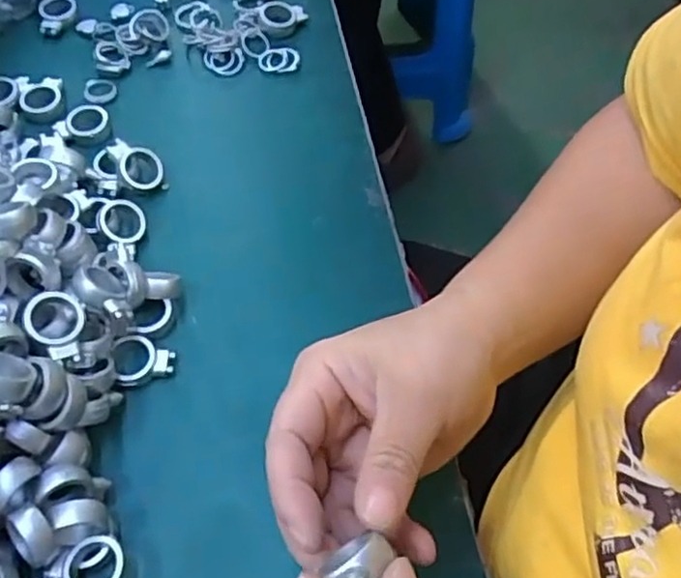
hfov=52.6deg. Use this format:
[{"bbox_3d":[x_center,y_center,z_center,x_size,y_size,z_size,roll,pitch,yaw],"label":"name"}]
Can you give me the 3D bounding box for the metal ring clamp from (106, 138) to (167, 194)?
[{"bbox_3d":[-0.120,-0.073,0.410,0.028,0.012,0.034,-20,94,-30],"label":"metal ring clamp"}]

